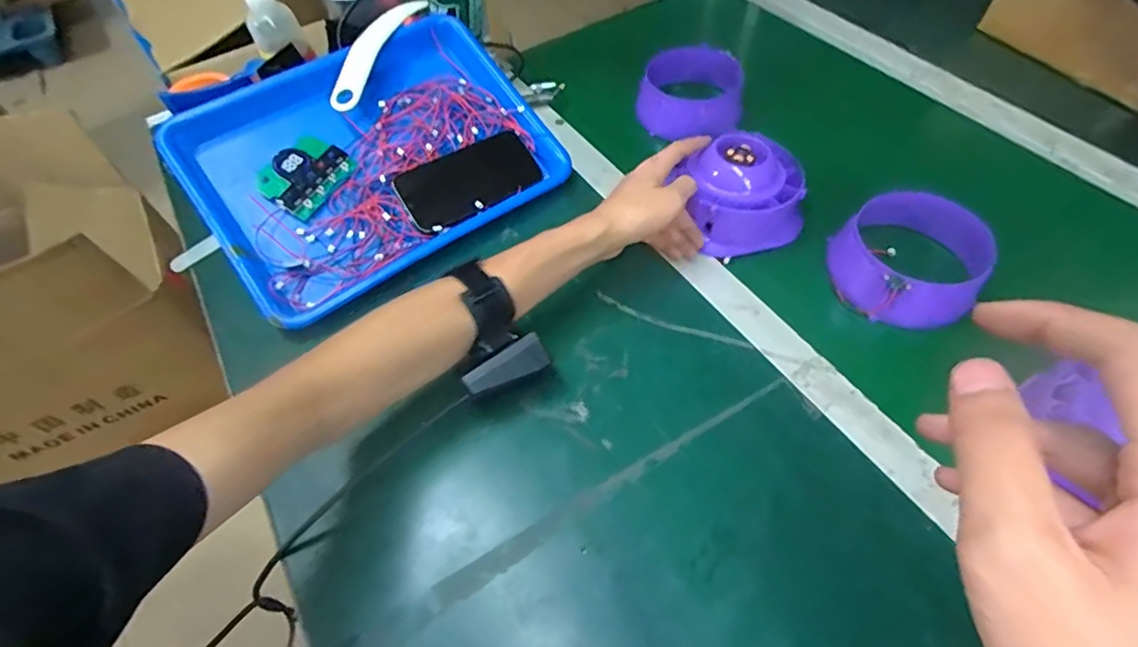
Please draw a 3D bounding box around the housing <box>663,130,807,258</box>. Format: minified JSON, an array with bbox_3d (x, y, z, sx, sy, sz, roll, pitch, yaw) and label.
[{"bbox_3d":[0.173,-0.128,0.537,0.112,0.081,0.083,-10,58,-3],"label":"housing"}]

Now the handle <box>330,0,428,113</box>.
[{"bbox_3d":[-0.207,-0.308,0.598,0.025,0.029,0.203,12,57,10],"label":"handle"}]

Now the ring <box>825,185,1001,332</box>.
[{"bbox_3d":[0.305,-0.057,0.489,0.100,0.066,0.119,-28,59,-16],"label":"ring"}]

